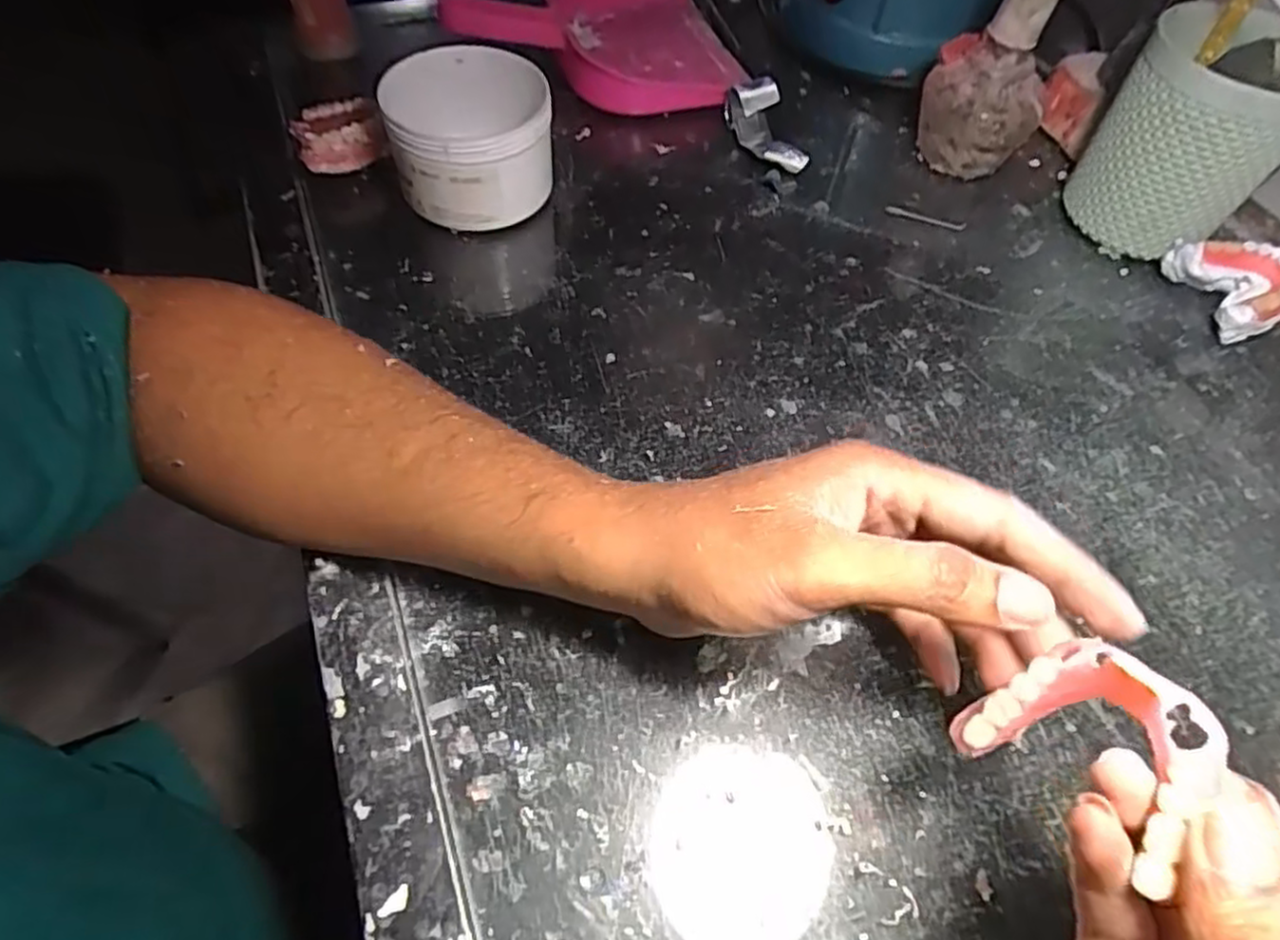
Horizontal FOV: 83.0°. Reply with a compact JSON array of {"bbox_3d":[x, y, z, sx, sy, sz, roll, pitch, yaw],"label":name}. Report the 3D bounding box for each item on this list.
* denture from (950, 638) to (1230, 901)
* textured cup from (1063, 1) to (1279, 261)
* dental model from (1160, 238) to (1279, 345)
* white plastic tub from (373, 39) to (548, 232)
[{"bbox_3d":[0.119,0.069,0.193,0.018,0.044,0.056,9,9,-37],"label":"denture"},{"bbox_3d":[0.315,-0.189,0.419,0.092,0.114,0.088,38,62,19],"label":"textured cup"},{"bbox_3d":[0.341,-0.106,0.415,0.050,0.036,0.062,-12,58,-11],"label":"dental model"},{"bbox_3d":[-0.097,-0.192,0.418,0.089,0.066,0.097,-6,57,-7],"label":"white plastic tub"}]

